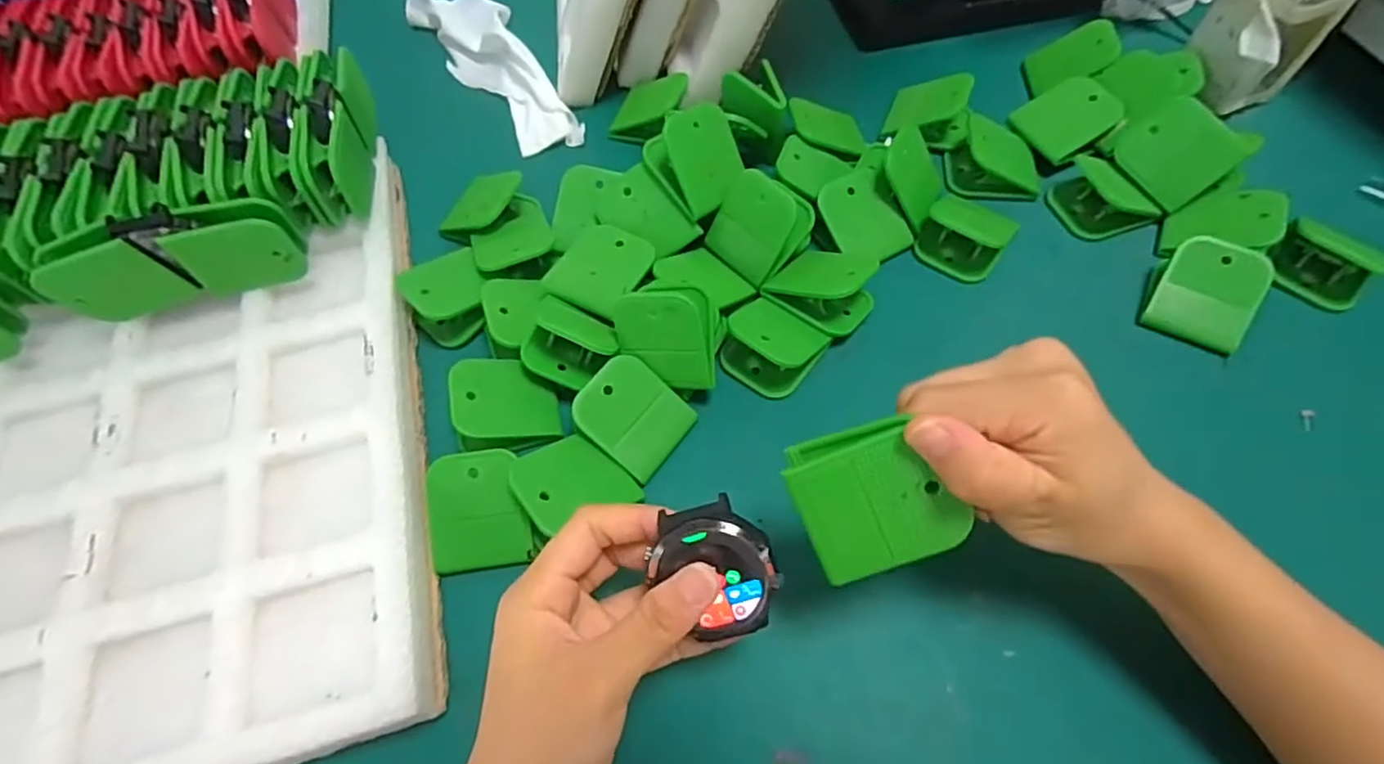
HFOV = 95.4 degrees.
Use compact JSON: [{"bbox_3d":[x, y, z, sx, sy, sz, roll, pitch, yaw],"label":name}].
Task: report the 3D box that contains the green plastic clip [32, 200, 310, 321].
[{"bbox_3d":[-0.276,-0.067,0.339,0.116,0.057,0.025,-14,62,-4],"label":"green plastic clip"}]

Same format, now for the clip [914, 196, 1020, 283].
[{"bbox_3d":[0.164,-0.087,0.378,0.048,0.020,0.046,24,66,15],"label":"clip"}]

